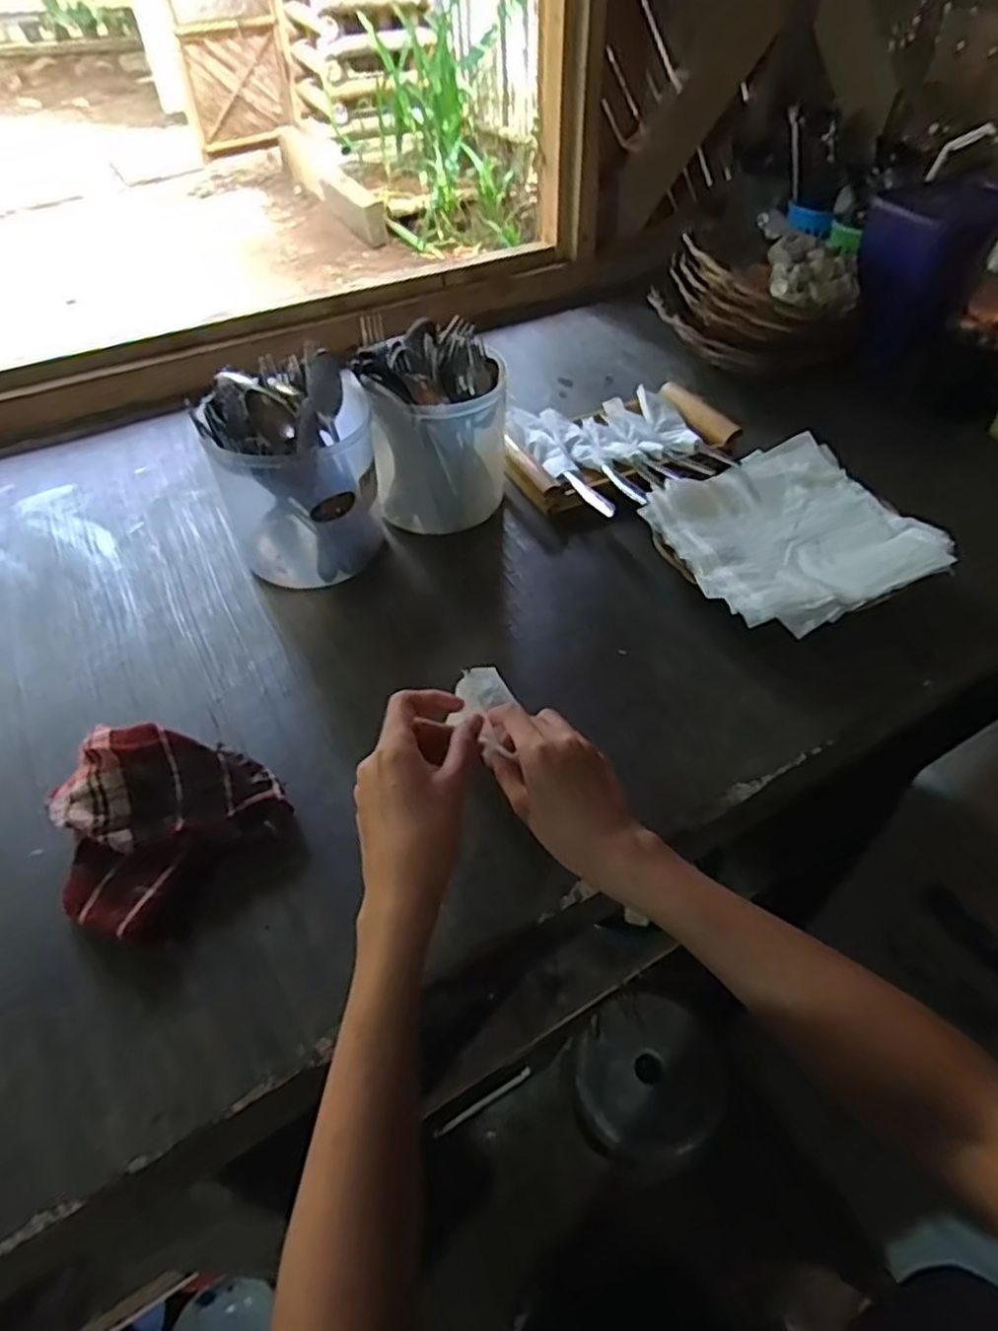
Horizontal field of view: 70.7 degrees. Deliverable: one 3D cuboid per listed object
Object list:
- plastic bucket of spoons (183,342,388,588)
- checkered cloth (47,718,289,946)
[{"bbox_3d":[-0.176,-0.169,0.625,0.130,0.171,0.128,0,48,0],"label":"plastic bucket of spoons"},{"bbox_3d":[-0.223,0.097,0.455,0.115,0.066,0.130,26,53,22],"label":"checkered cloth"}]

